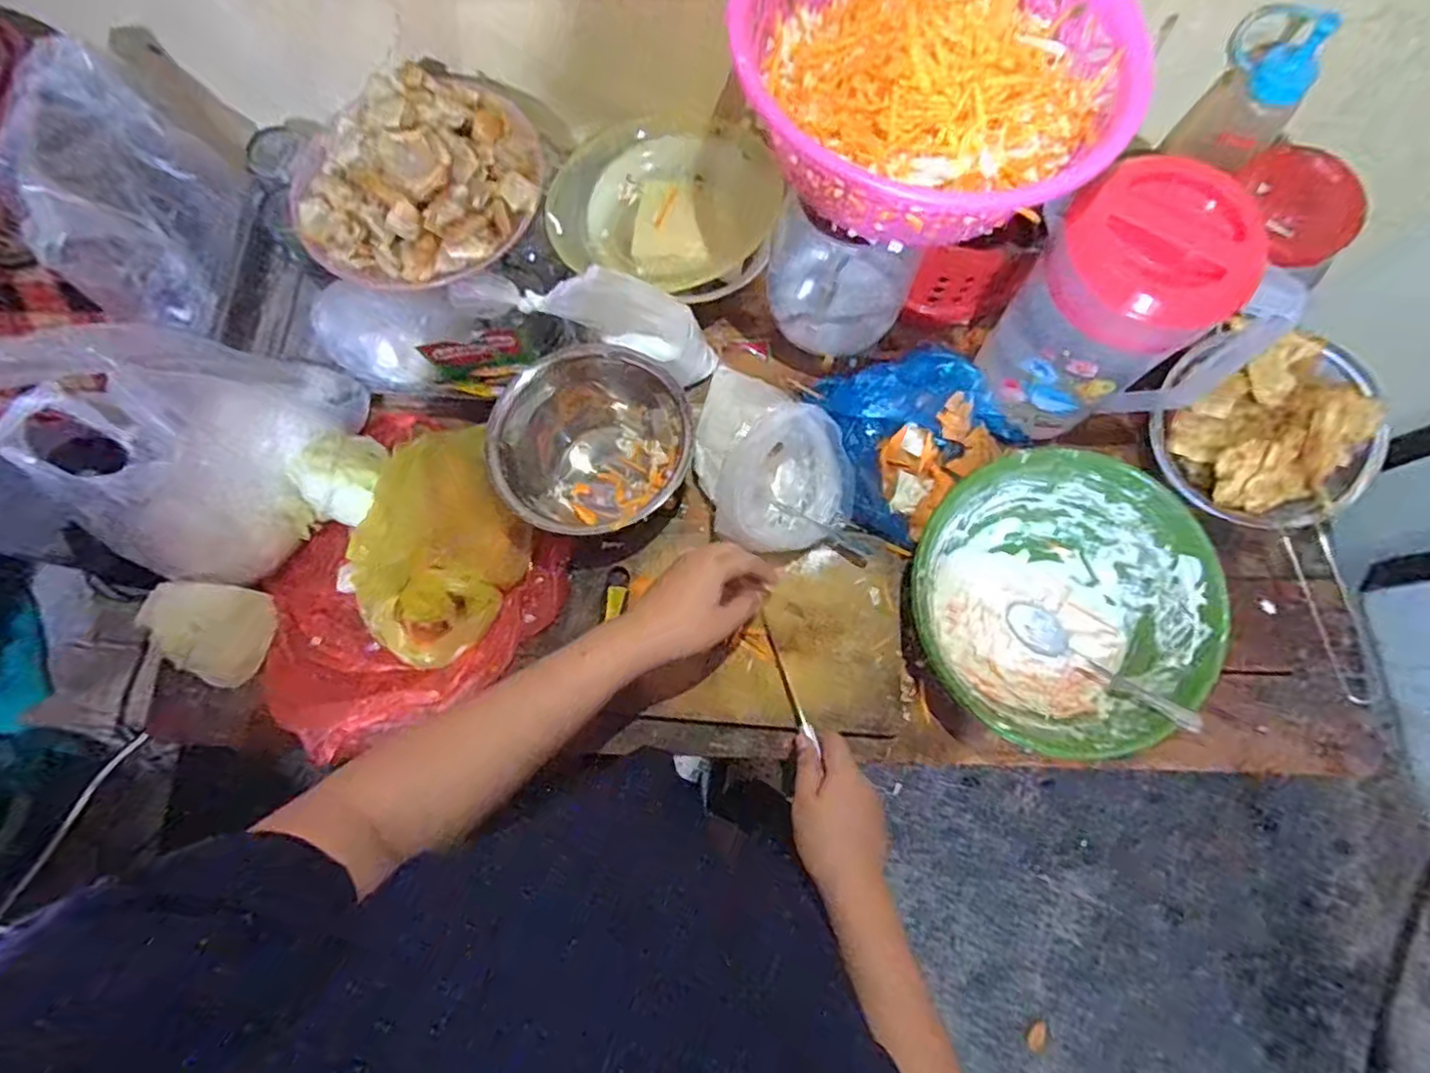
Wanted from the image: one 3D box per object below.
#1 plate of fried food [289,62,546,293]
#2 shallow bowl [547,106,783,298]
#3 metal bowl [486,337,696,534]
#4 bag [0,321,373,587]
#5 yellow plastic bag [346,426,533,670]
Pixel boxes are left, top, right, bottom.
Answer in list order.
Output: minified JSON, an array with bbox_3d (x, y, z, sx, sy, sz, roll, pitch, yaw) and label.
[{"bbox_3d":[-0.256,-0.309,0.554,0.207,0.063,0.186,-21,76,-4],"label":"plate of fried food"},{"bbox_3d":[-0.045,-0.323,0.637,0.196,0.049,0.208,0,76,1],"label":"shallow bowl"},{"bbox_3d":[-0.108,-0.078,0.586,0.160,0.083,0.167,0,76,1],"label":"metal bowl"},{"bbox_3d":[-0.411,-0.082,0.503,0.090,0.238,0.210,18,77,6],"label":"bag"},{"bbox_3d":[-0.239,0.007,0.575,0.124,0.080,0.196,23,78,7],"label":"yellow plastic bag"}]

